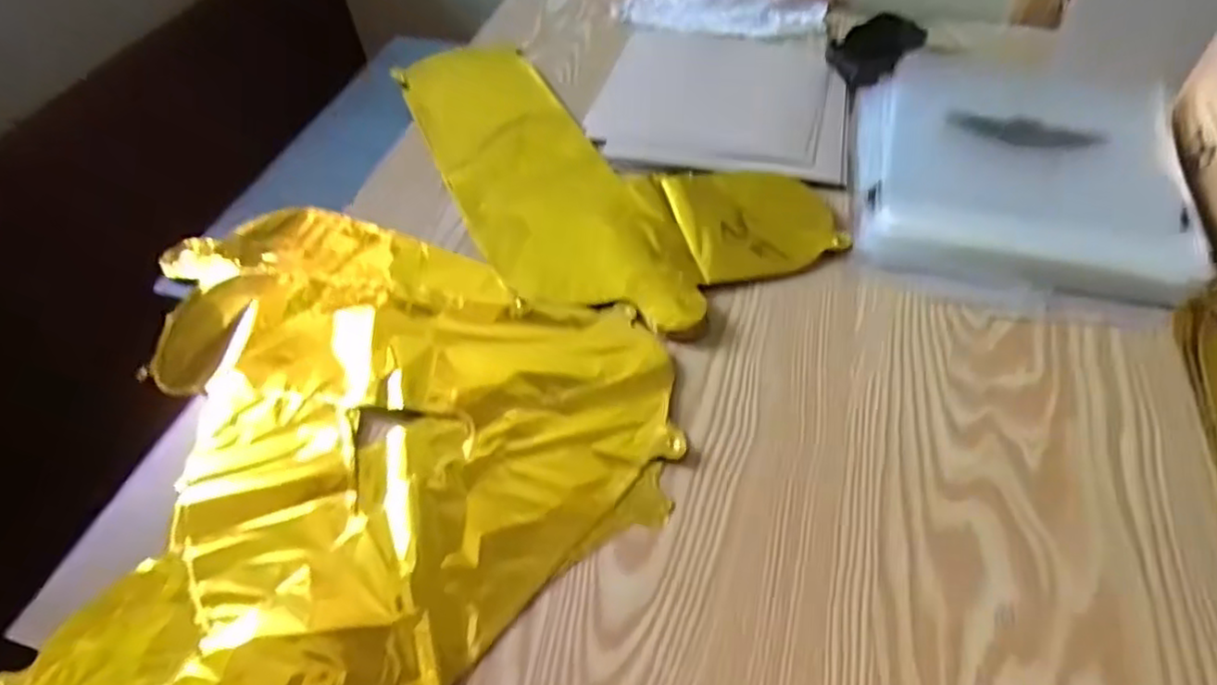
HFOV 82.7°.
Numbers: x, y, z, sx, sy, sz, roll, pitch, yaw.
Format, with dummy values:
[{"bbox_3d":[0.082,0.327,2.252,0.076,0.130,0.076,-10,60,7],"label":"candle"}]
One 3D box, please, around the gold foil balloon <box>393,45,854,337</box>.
[{"bbox_3d":[-0.028,-0.160,0.584,0.220,0.009,0.412,-28,55,-18],"label":"gold foil balloon"}]

